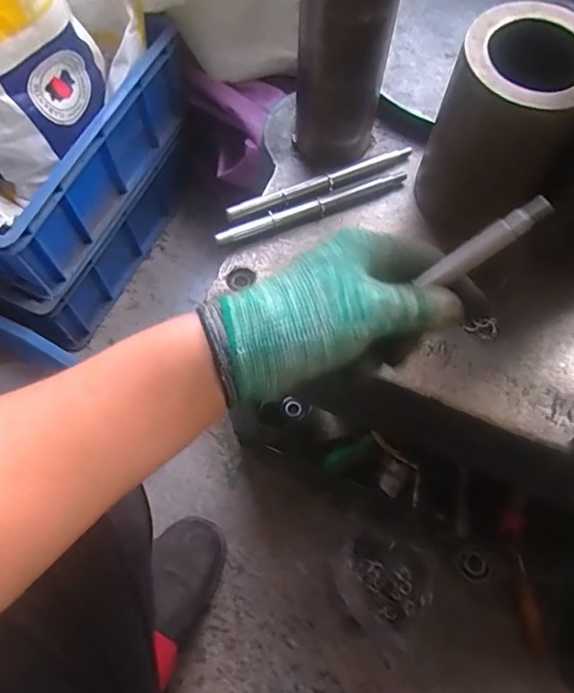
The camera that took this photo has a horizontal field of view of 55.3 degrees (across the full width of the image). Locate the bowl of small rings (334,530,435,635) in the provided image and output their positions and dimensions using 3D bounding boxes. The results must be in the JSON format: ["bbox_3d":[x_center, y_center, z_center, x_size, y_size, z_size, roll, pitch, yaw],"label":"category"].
[{"bbox_3d":[0.127,0.310,0.724,0.119,0.066,0.133,-39,74,-15],"label":"bowl of small rings"}]

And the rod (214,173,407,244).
[{"bbox_3d":[0.022,-0.111,0.435,0.163,0.011,0.015,-21,70,-10],"label":"rod"}]

